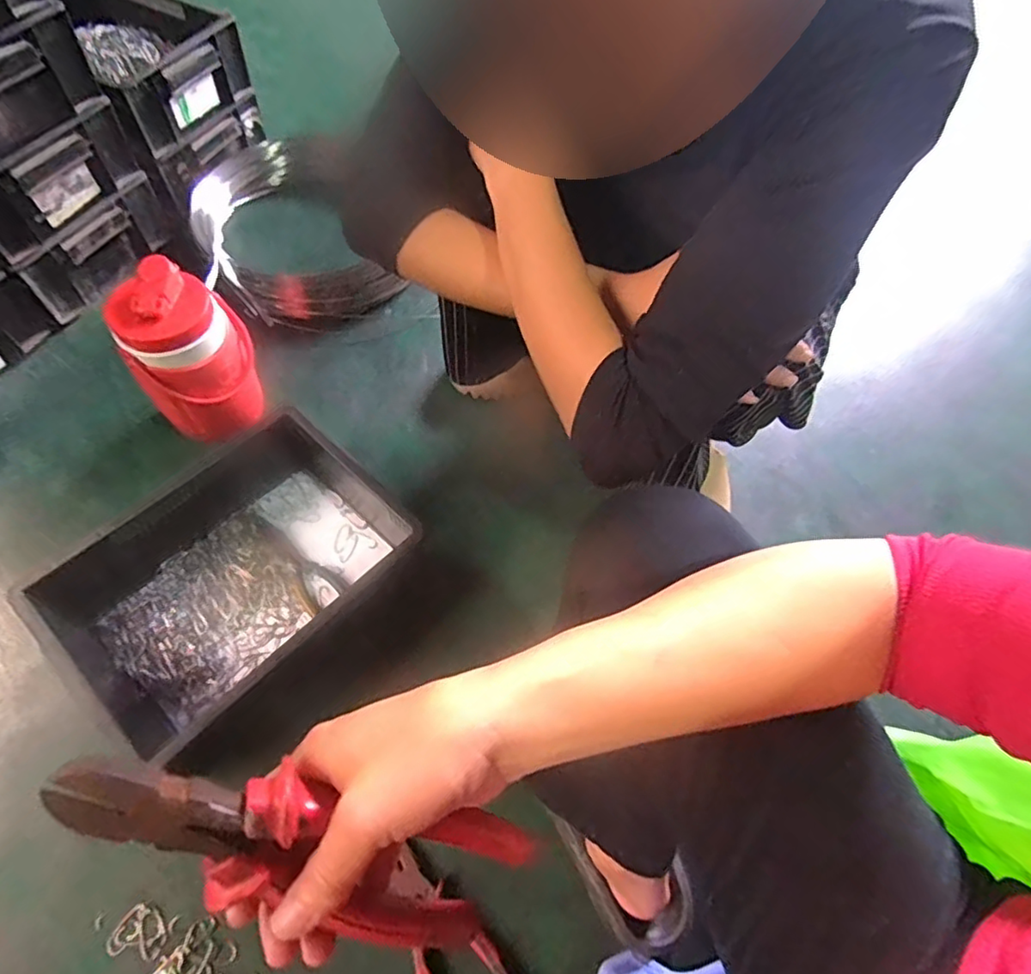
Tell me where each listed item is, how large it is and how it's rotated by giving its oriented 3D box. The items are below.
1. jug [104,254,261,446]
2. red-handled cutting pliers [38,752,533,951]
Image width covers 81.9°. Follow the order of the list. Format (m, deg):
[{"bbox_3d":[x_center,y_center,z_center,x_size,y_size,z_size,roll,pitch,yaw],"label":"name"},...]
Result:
[{"bbox_3d":[-0.389,-0.152,0.731,0.140,0.209,0.104,-33,68,-21],"label":"jug"},{"bbox_3d":[-0.079,0.141,0.237,0.187,0.022,0.061,34,97,-26],"label":"red-handled cutting pliers"}]

